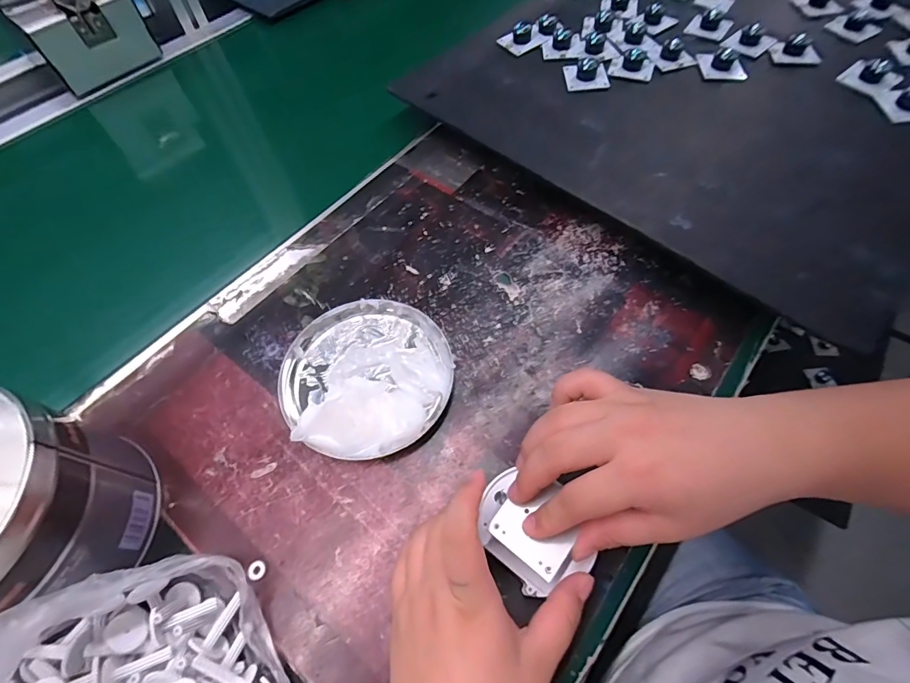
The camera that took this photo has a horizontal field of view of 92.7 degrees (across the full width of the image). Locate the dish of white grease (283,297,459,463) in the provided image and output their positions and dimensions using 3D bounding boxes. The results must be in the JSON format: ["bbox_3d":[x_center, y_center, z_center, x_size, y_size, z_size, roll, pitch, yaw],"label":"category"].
[{"bbox_3d":[-0.068,0.022,0.326,0.128,0.028,0.125,-1,60,1],"label":"dish of white grease"}]

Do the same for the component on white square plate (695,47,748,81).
[{"bbox_3d":[0.280,-0.292,0.453,0.042,0.020,0.037,2,60,3],"label":"component on white square plate"}]

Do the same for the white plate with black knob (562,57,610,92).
[{"bbox_3d":[0.138,-0.282,0.454,0.043,0.019,0.039,-1,60,1],"label":"white plate with black knob"}]

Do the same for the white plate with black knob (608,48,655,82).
[{"bbox_3d":[0.189,-0.296,0.459,0.044,0.019,0.036,15,61,10],"label":"white plate with black knob"}]

